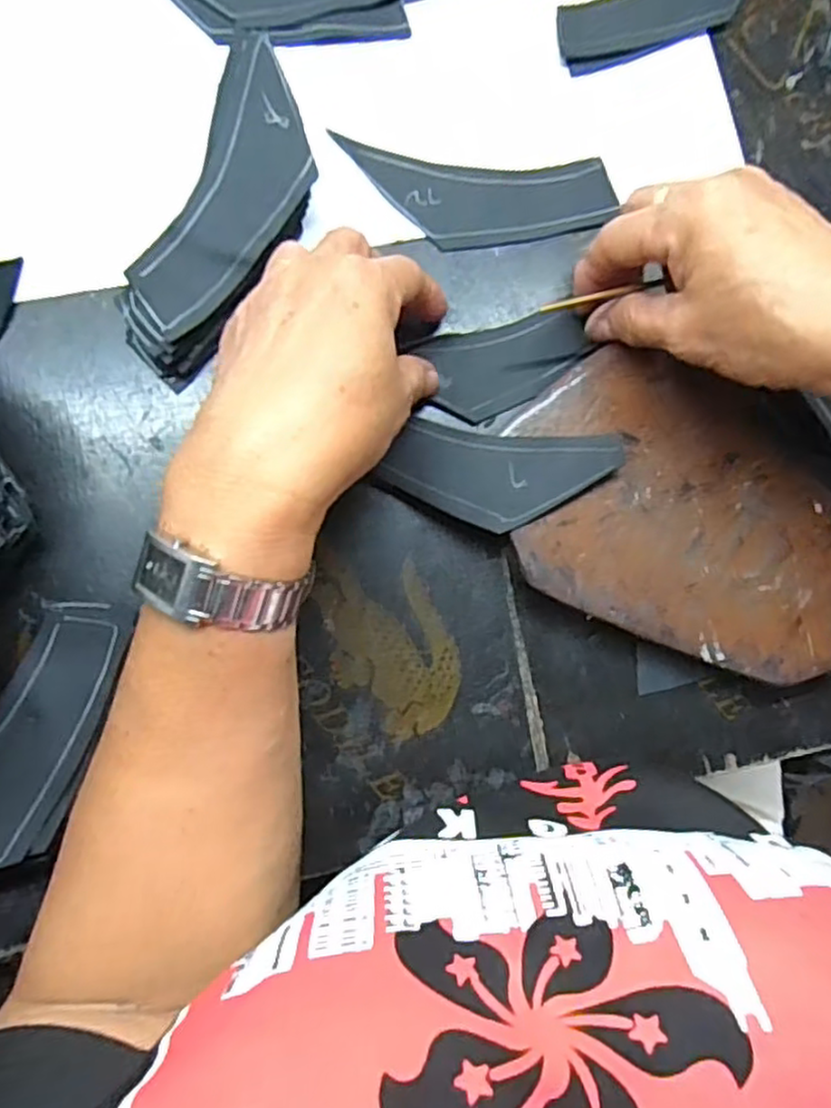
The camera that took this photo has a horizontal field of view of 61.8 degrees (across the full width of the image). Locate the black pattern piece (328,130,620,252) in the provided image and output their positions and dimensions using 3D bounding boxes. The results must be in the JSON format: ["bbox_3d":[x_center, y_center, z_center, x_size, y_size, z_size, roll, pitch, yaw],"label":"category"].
[{"bbox_3d":[0.033,-0.173,0.339,0.130,0.006,0.046,0,85,-6],"label":"black pattern piece"}]

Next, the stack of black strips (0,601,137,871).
[{"bbox_3d":[-0.160,0.082,0.278,0.056,0.023,0.137,33,83,-2],"label":"stack of black strips"}]

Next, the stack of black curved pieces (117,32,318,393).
[{"bbox_3d":[-0.081,-0.148,0.306,0.051,0.025,0.147,22,83,-4],"label":"stack of black curved pieces"}]

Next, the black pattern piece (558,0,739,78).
[{"bbox_3d":[0.131,-0.287,0.358,0.133,0.009,0.048,-37,90,-8],"label":"black pattern piece"}]

